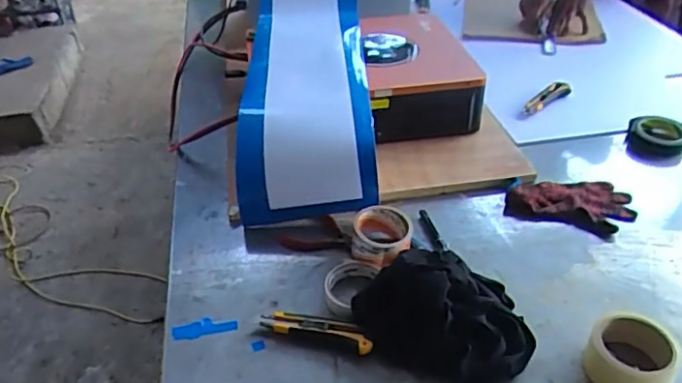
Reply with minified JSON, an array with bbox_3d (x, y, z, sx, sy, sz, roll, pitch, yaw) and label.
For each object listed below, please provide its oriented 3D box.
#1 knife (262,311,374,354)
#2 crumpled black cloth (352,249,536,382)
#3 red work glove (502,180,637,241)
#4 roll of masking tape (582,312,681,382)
[{"bbox_3d":[-0.032,0.178,0.753,0.148,0.021,0.031,10,38,17],"label":"knife"},{"bbox_3d":[0.130,0.149,0.740,0.221,0.078,0.157,13,39,21],"label":"crumpled black cloth"},{"bbox_3d":[0.372,0.016,0.950,0.183,0.023,0.125,16,41,24],"label":"red work glove"},{"bbox_3d":[0.339,0.196,0.688,0.093,0.052,0.101,-2,36,1],"label":"roll of masking tape"}]

